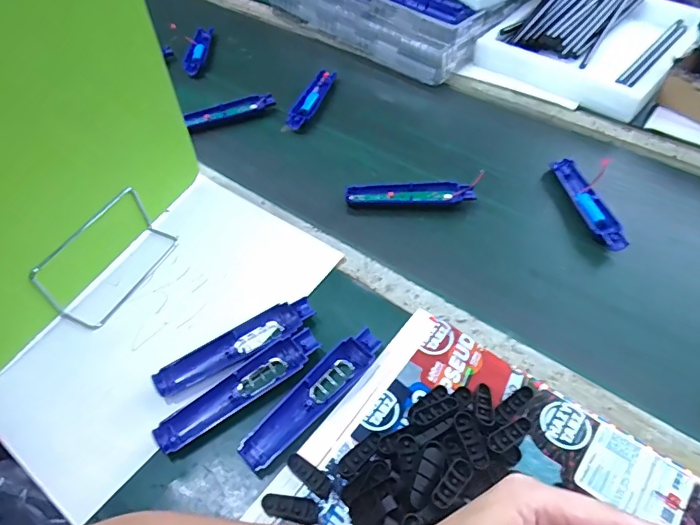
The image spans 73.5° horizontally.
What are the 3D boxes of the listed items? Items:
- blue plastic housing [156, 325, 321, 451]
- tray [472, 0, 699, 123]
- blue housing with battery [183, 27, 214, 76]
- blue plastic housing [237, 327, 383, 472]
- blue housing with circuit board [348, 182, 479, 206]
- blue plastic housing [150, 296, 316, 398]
[{"bbox_3d":[-0.107,0.122,0.460,0.170,0.017,0.035,-29,59,-21],"label":"blue plastic housing"},{"bbox_3d":[0.446,-0.413,0.841,0.284,0.081,0.371,35,60,23],"label":"tray"},{"bbox_3d":[-0.294,-0.410,0.901,0.031,0.026,0.168,1,53,-1],"label":"blue housing with battery"},{"bbox_3d":[-0.034,0.128,0.454,0.037,0.018,0.167,36,60,23],"label":"blue plastic housing"},{"bbox_3d":[0.080,-0.094,0.637,0.170,0.015,0.034,1,53,0],"label":"blue housing with circuit board"},{"bbox_3d":[-0.116,0.087,0.490,0.172,0.016,0.043,-24,57,-18],"label":"blue plastic housing"}]

